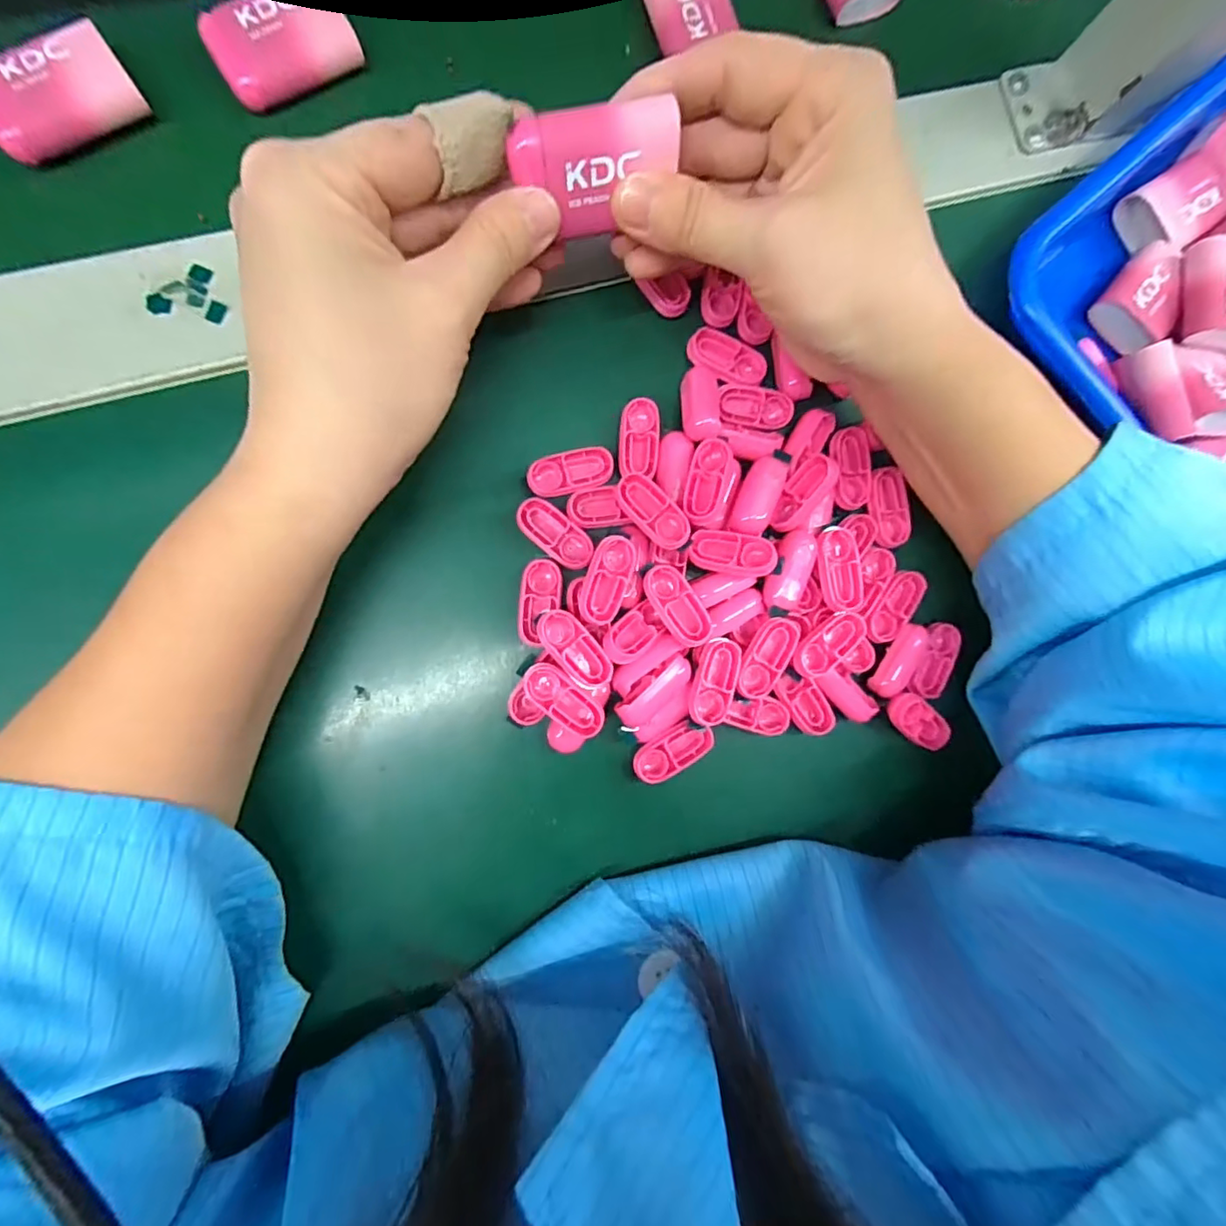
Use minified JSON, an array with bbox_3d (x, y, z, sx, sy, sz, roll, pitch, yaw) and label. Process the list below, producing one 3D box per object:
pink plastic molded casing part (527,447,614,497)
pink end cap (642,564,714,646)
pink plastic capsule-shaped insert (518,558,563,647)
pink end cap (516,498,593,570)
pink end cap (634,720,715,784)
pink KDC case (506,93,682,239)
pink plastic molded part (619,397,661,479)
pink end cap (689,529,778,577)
[{"bbox_3d":[-0.017,-0.056,0.227,0.034,0.004,0.016,-15,90,-9],"label":"pink plastic molded casing part"},{"bbox_3d":[0.025,-0.003,0.222,0.016,0.007,0.034,-34,93,-8],"label":"pink end cap"},{"bbox_3d":[-0.029,-0.004,0.225,0.016,0.006,0.034,5,87,-8],"label":"pink plastic capsule-shaped insert"},{"bbox_3d":[-0.023,-0.031,0.226,0.034,0.004,0.015,39,83,-5],"label":"pink end cap"},{"bbox_3d":[0.024,0.056,0.231,0.033,0.004,0.016,-31,92,-8],"label":"pink end cap"},{"bbox_3d":[-0.006,-0.138,0.178,0.045,0.031,0.016,-11,44,-8],"label":"pink KDC case"},{"bbox_3d":[0.011,-0.071,0.230,0.016,0.004,0.030,2,87,-8],"label":"pink plastic molded part"},{"bbox_3d":[0.047,-0.023,0.225,0.033,0.006,0.016,14,85,21],"label":"pink end cap"}]

